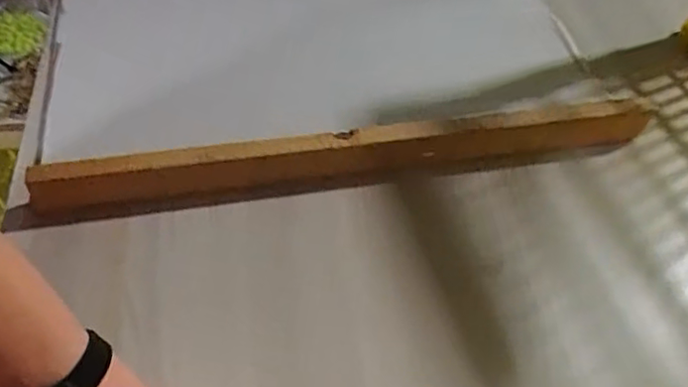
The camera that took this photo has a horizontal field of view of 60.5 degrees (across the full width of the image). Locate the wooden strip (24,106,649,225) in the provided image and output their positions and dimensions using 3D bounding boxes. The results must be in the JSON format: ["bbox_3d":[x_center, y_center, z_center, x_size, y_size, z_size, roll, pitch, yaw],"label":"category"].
[{"bbox_3d":[0.017,-0.035,0.570,0.593,0.074,0.022,-8,51,-10],"label":"wooden strip"}]

